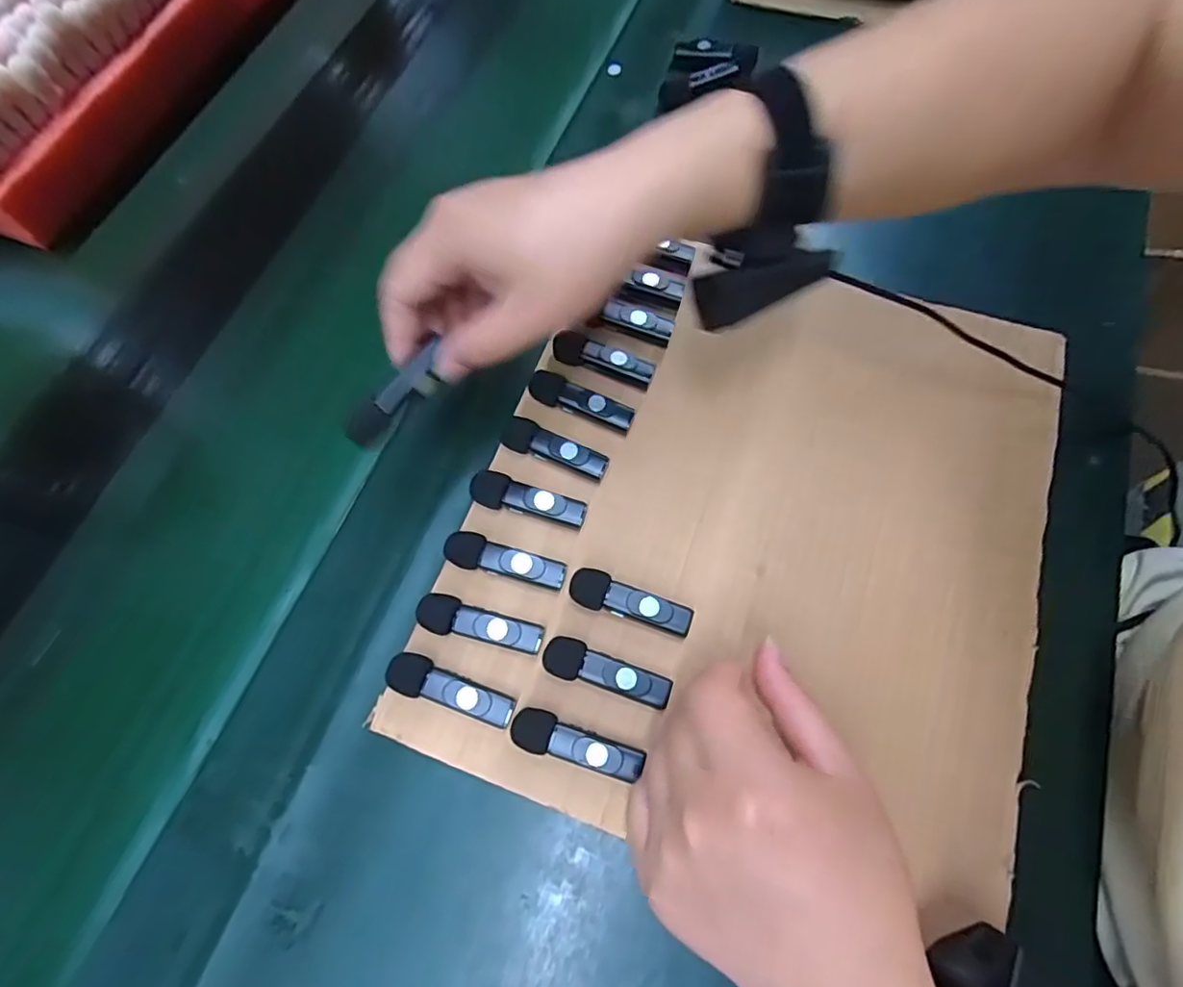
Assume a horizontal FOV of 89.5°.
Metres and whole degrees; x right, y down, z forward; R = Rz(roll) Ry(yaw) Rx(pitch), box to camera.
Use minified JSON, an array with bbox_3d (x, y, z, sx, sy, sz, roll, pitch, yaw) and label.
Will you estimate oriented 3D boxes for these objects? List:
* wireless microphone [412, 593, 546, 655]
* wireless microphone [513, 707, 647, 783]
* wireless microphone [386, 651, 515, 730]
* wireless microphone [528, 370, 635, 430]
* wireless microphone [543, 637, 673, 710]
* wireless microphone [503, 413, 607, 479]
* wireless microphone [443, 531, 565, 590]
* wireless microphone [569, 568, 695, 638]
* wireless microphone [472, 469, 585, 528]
[{"bbox_3d":[-0.057,0.068,0.307,0.063,0.016,0.019,16,70,7],"label":"wireless microphone"},{"bbox_3d":[-0.008,0.119,0.286,0.061,0.017,0.018,16,70,6],"label":"wireless microphone"},{"bbox_3d":[-0.069,0.097,0.296,0.063,0.016,0.019,17,70,7],"label":"wireless microphone"},{"bbox_3d":[-0.006,-0.055,0.351,0.064,0.012,0.016,21,71,8],"label":"wireless microphone"},{"bbox_3d":[0.008,0.089,0.297,0.063,0.016,0.019,17,70,7],"label":"wireless microphone"},{"bbox_3d":[-0.021,-0.026,0.340,0.061,0.014,0.019,20,71,8],"label":"wireless microphone"},{"bbox_3d":[-0.046,0.036,0.318,0.064,0.016,0.018,15,70,6],"label":"wireless microphone"},{"bbox_3d":[0.020,0.056,0.309,0.063,0.014,0.019,17,70,7],"label":"wireless microphone"},{"bbox_3d":[-0.035,0.003,0.329,0.063,0.017,0.018,15,70,6],"label":"wireless microphone"}]

